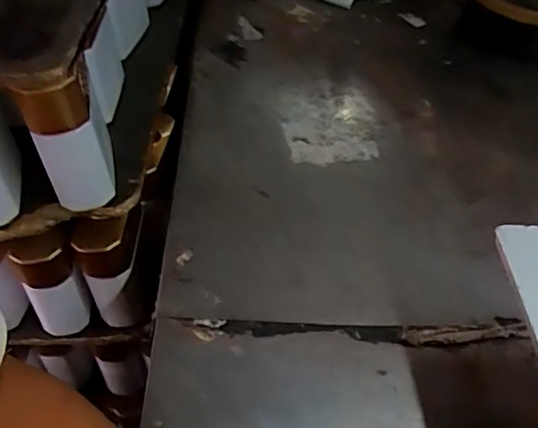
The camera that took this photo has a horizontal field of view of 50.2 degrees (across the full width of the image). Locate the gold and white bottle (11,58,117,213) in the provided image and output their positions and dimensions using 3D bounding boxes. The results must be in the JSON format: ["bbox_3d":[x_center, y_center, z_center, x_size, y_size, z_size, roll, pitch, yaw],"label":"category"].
[{"bbox_3d":[-0.183,-0.068,0.538,0.063,0.126,0.052,-15,47,-12],"label":"gold and white bottle"}]

